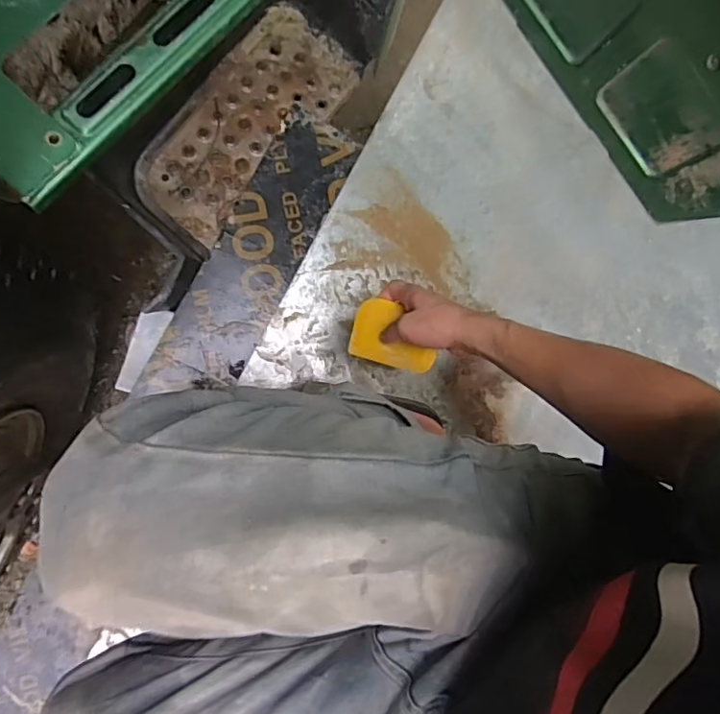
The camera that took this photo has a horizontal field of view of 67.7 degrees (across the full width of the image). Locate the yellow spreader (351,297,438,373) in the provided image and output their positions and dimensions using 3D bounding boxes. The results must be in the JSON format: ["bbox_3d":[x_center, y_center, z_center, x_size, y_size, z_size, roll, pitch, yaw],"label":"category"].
[{"bbox_3d":[0.039,-0.024,0.616,0.100,0.008,0.071,18,103,15],"label":"yellow spreader"}]

